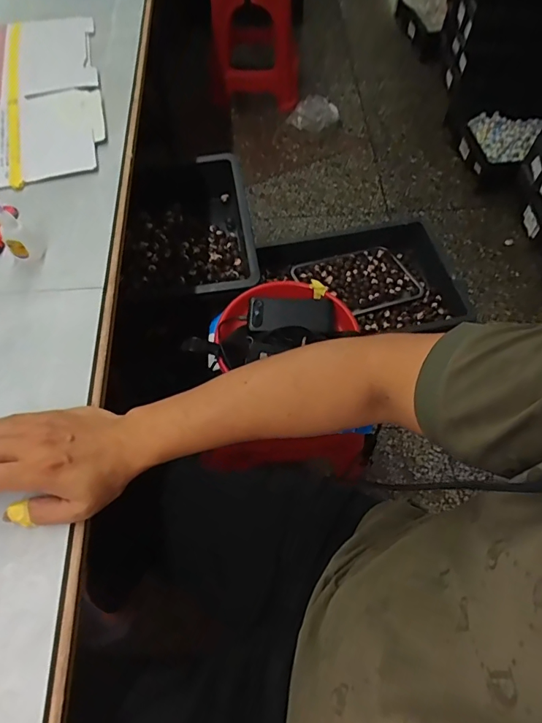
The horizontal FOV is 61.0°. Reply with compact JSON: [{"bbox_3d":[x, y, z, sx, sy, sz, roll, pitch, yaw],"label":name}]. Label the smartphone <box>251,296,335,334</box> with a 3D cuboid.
[{"bbox_3d":[0.039,-0.087,0.849,0.155,0.017,0.072,1,69,-7],"label":"smartphone"}]

